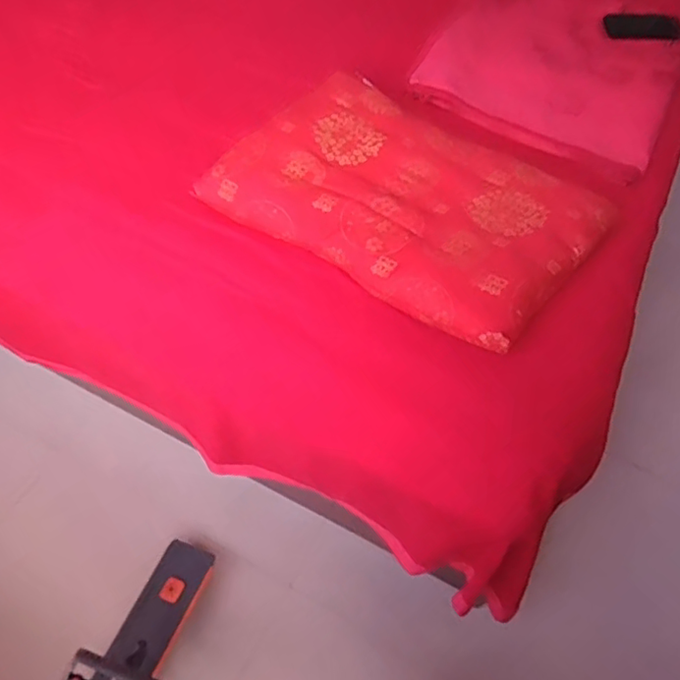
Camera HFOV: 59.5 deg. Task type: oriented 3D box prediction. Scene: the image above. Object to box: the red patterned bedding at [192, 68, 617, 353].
[{"bbox_3d":[0.107,-0.248,1.019,0.616,0.095,0.391,30,59,20],"label":"red patterned bedding"}]

